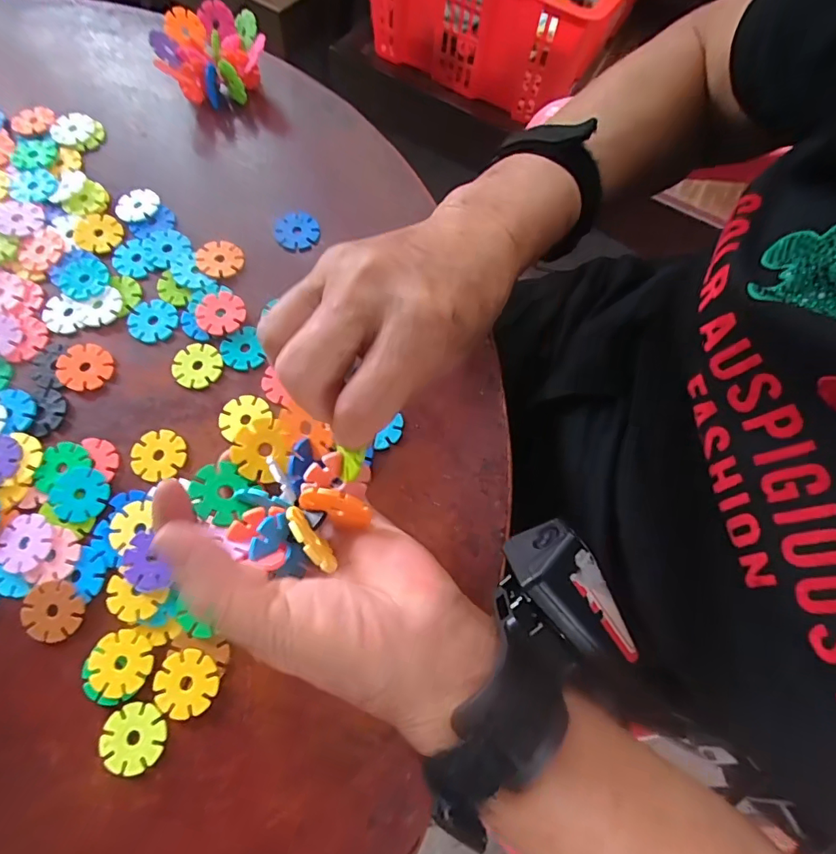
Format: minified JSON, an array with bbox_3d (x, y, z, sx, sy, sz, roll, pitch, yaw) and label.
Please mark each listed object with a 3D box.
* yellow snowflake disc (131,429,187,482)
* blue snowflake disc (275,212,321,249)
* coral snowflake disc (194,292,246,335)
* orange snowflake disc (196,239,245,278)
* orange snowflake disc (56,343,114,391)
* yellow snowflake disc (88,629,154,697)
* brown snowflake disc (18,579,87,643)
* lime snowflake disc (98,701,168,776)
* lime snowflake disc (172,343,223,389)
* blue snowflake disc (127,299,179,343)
[{"bbox_3d":[-0.158,0.017,0.296,0.030,0.004,0.029,1,70,-2],"label":"yellow snowflake disc"},{"bbox_3d":[-0.088,-0.143,0.353,0.031,0.006,0.029,1,70,-2],"label":"blue snowflake disc"},{"bbox_3d":[-0.132,-0.076,0.325,0.032,0.004,0.030,1,72,-3],"label":"coral snowflake disc"},{"bbox_3d":[-0.139,-0.119,0.342,0.029,0.004,0.031,1,70,-2],"label":"orange snowflake disc"},{"bbox_3d":[-0.213,-0.039,0.312,0.032,0.004,0.030,3,69,-9],"label":"orange snowflake disc"},{"bbox_3d":[-0.156,0.124,0.256,0.031,0.004,0.030,1,70,-2],"label":"yellow snowflake disc"},{"bbox_3d":[-0.197,0.099,0.262,0.032,0.004,0.030,1,70,-2],"label":"brown snowflake disc"},{"bbox_3d":[-0.144,0.157,0.246,0.031,0.004,0.030,1,70,-2],"label":"lime snowflake disc"},{"bbox_3d":[-0.143,-0.041,0.316,0.029,0.004,0.031,1,70,-2],"label":"lime snowflake disc"},{"bbox_3d":[-0.178,-0.072,0.327,0.031,0.004,0.032,1,70,-2],"label":"blue snowflake disc"}]

